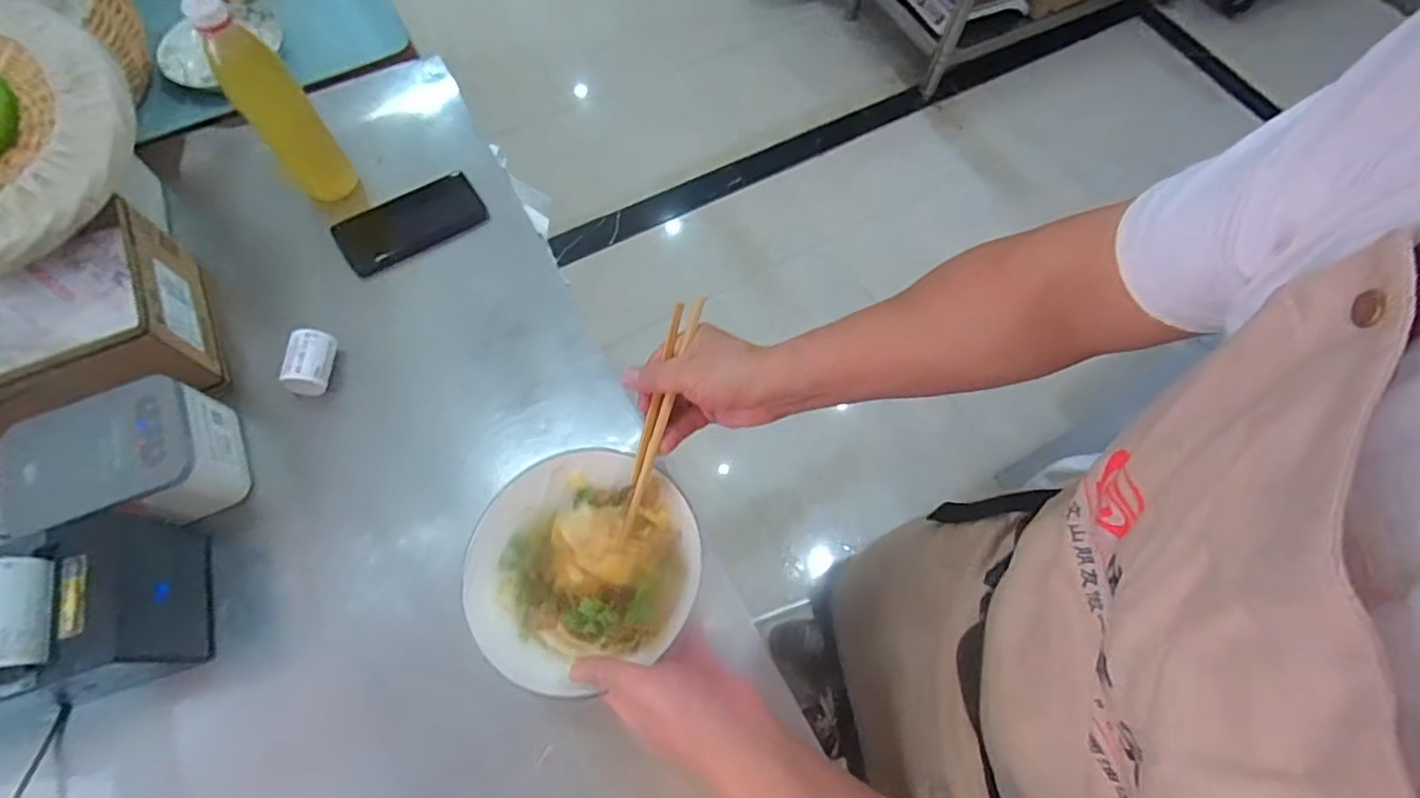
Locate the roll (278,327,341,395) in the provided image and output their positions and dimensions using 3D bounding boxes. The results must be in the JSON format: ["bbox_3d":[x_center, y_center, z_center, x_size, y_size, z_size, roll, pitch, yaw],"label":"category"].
[{"bbox_3d":[-0.408,-0.037,0.632,0.041,0.044,0.062,4,68,1],"label":"roll"}]

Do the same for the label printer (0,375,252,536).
[{"bbox_3d":[-0.525,0.065,0.564,0.149,0.095,0.117,-19,69,-10],"label":"label printer"}]

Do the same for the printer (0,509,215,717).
[{"bbox_3d":[-0.528,0.176,0.496,0.157,0.136,0.125,-16,69,-8],"label":"printer"}]

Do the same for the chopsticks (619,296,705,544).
[{"bbox_3d":[-0.042,0.015,0.507,0.022,0.018,0.206,15,84,6],"label":"chopsticks"}]

